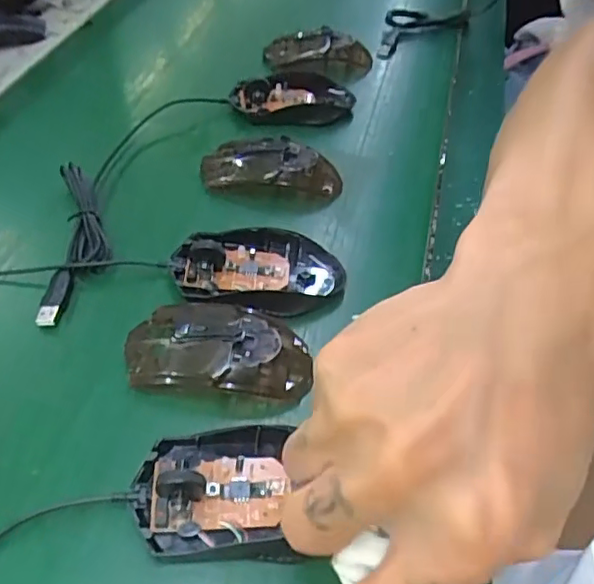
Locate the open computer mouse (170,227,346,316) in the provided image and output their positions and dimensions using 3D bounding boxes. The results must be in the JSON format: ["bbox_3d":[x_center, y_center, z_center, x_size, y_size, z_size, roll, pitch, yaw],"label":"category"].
[{"bbox_3d":[-0.026,-0.015,0.400,0.113,0.026,0.073,2,48,-5],"label":"open computer mouse"}]

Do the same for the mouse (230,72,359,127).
[{"bbox_3d":[-0.002,-0.183,0.551,0.110,0.026,0.072,-12,51,-16],"label":"mouse"}]

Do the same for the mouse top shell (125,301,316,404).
[{"bbox_3d":[-0.046,0.032,0.354,0.106,0.028,0.063,4,48,-3],"label":"mouse top shell"}]

